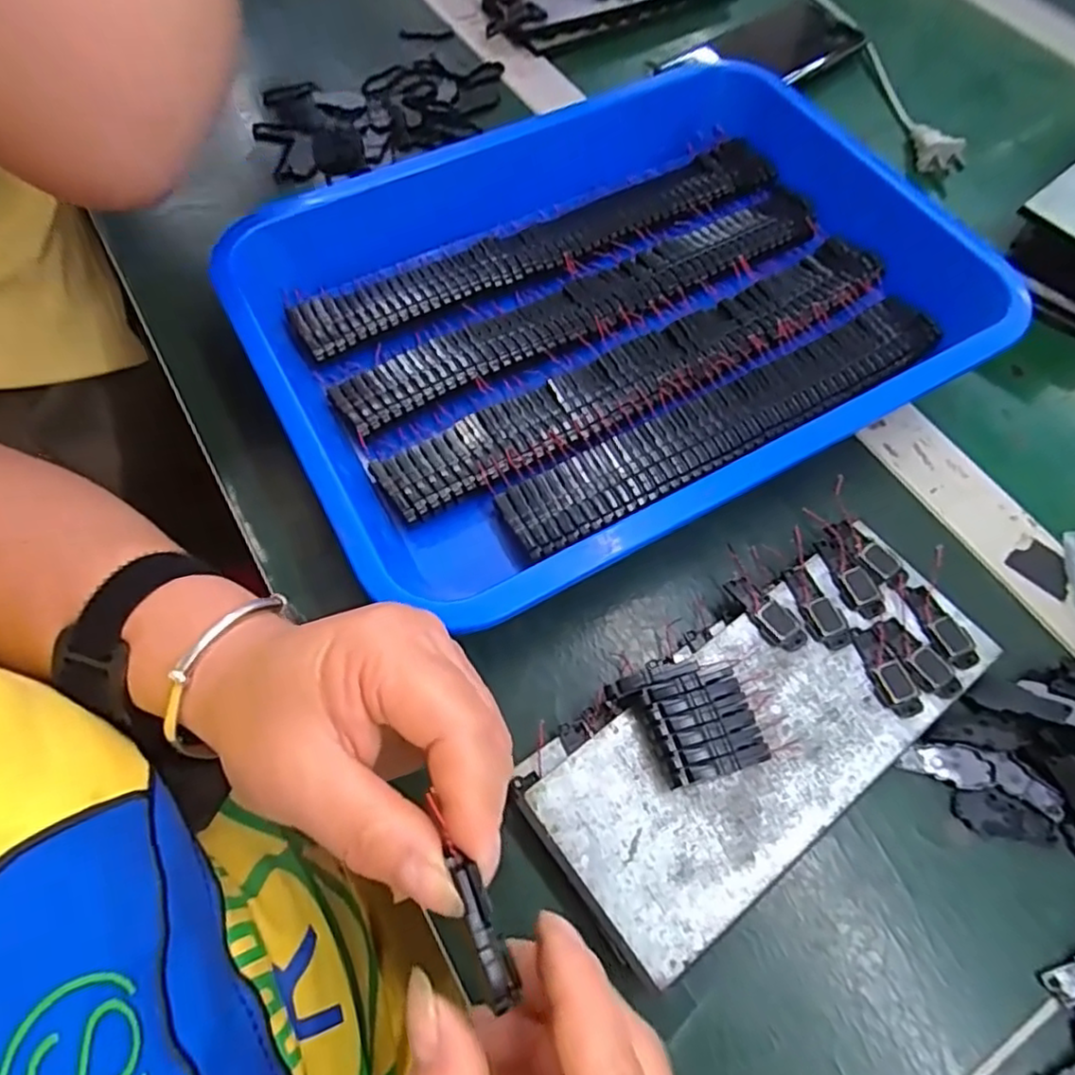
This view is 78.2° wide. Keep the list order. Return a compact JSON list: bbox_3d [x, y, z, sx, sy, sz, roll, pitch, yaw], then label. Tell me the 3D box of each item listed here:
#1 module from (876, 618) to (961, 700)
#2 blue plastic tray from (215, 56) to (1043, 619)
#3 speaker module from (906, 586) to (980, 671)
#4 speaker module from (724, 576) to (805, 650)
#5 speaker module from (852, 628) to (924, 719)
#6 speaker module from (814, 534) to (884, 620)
[{"bbox_3d":[0.160,0.050,0.276,0.014,0.004,0.038,-32,69,-16],"label":"module"},{"bbox_3d":[0.047,-0.124,0.356,0.367,0.046,0.258,-26,67,-14],"label":"blue plastic tray"},{"bbox_3d":[0.174,0.038,0.284,0.015,0.004,0.037,-22,64,-7],"label":"speaker module"},{"bbox_3d":[0.098,0.033,0.285,0.015,0.004,0.039,-38,71,-18],"label":"speaker module"},{"bbox_3d":[0.145,0.056,0.275,0.015,0.004,0.038,-20,64,-4],"label":"speaker module"},{"bbox_3d":[0.139,0.017,0.292,0.014,0.004,0.039,-18,66,-10],"label":"speaker module"}]

